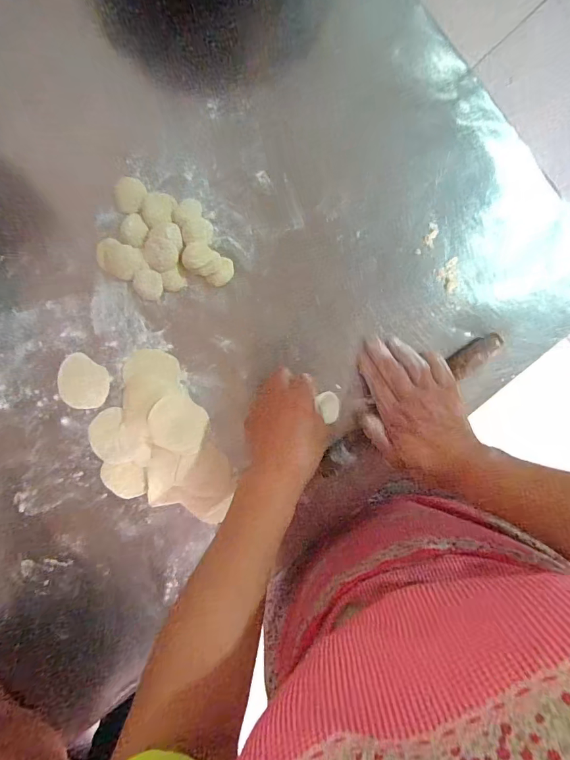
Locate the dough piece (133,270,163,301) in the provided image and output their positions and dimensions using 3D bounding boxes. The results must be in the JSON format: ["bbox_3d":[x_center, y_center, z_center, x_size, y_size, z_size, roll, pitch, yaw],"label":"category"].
[{"bbox_3d":[-0.153,-0.106,0.452,0.032,0.008,0.033,-4,95,-2],"label":"dough piece"}]

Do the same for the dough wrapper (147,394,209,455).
[{"bbox_3d":[-0.125,0.052,0.469,0.066,0.004,0.063,0,89,-4],"label":"dough wrapper"}]

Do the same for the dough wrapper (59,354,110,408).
[{"bbox_3d":[-0.233,0.004,0.464,0.059,0.004,0.055,0,95,-2],"label":"dough wrapper"}]

